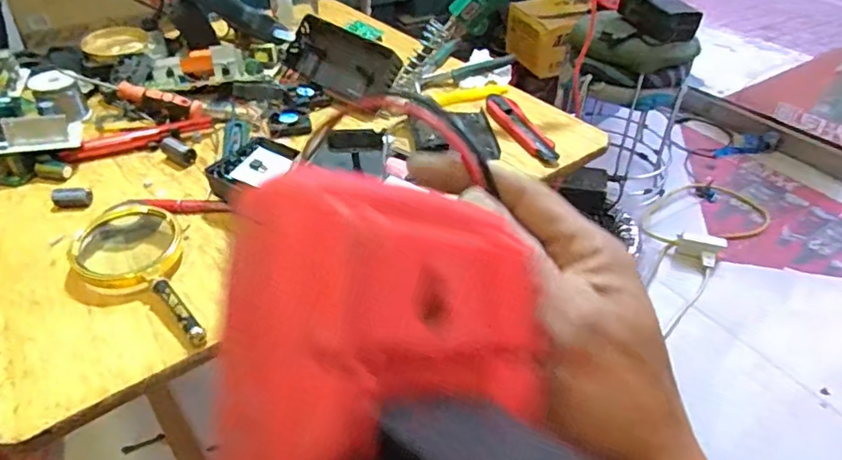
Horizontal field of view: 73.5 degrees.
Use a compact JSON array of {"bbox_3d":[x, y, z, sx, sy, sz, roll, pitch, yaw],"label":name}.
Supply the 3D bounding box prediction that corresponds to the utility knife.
[{"bbox_3d":[0.118,-0.126,0.690,0.035,0.016,0.153,-13,42,-16],"label":"utility knife"}]

